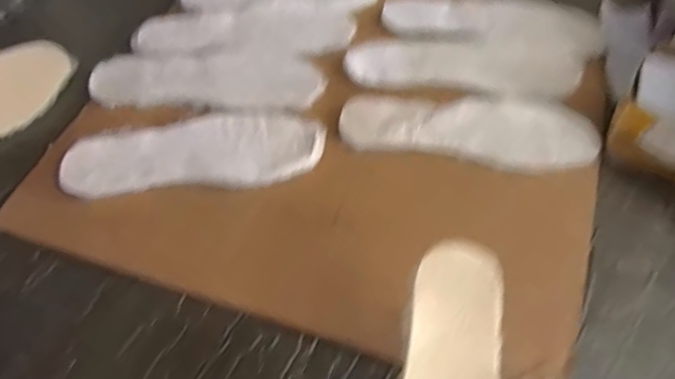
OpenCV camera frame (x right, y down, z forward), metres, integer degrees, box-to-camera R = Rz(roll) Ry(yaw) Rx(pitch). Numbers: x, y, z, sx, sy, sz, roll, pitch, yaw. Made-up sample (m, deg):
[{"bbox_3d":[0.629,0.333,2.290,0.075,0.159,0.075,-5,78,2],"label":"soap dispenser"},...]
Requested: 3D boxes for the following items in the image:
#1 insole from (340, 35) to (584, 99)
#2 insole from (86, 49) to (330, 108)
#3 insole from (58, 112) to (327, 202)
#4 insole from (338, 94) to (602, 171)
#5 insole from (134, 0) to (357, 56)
[{"bbox_3d":[0.157,-0.158,0.704,0.282,0.004,0.102,4,56,7],"label":"insole"},{"bbox_3d":[-0.162,-0.142,0.710,0.282,0.012,0.096,0,56,4],"label":"insole"},{"bbox_3d":[-0.160,-0.045,0.639,0.283,0.019,0.101,-7,55,-1],"label":"insole"},{"bbox_3d":[0.148,-0.071,0.649,0.278,0.012,0.096,7,56,8],"label":"insole"},{"bbox_3d":[-0.123,-0.220,0.765,0.284,0.007,0.102,2,56,5],"label":"insole"}]

